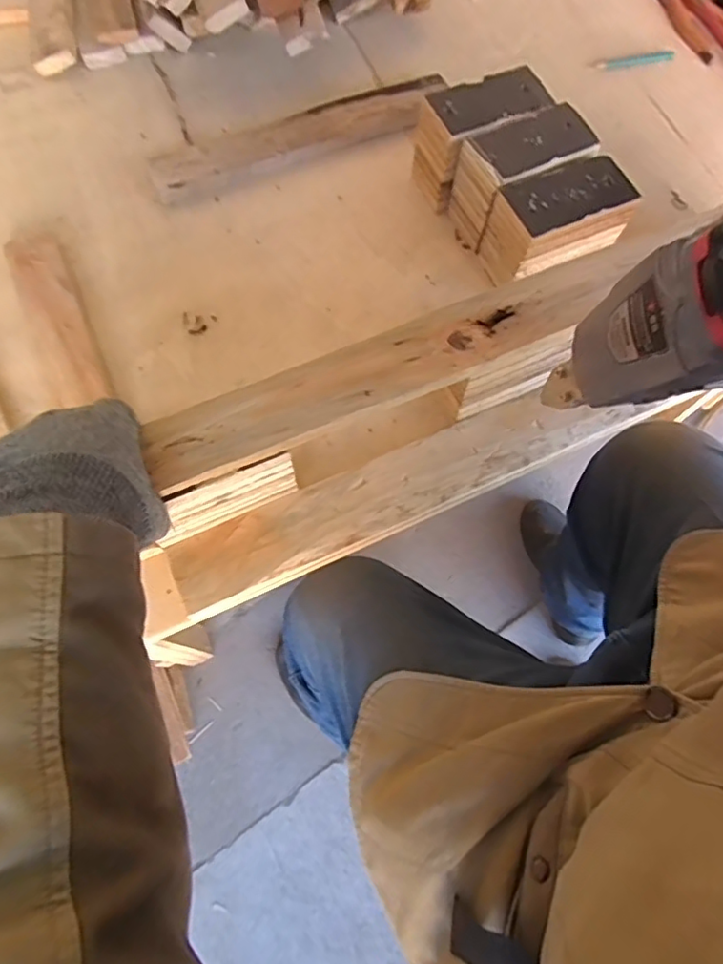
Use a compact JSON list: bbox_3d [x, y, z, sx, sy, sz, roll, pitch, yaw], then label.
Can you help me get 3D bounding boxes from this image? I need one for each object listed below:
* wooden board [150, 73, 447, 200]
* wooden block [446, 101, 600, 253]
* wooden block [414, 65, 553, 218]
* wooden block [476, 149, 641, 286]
[{"bbox_3d":[-0.062,-0.374,0.620,0.330,0.024,0.046,-21,71,-9],"label":"wooden board"},{"bbox_3d":[0.156,-0.297,0.563,0.118,0.087,0.064,-26,72,-11],"label":"wooden block"},{"bbox_3d":[0.120,-0.342,0.575,0.118,0.080,0.072,-22,71,-10],"label":"wooden block"},{"bbox_3d":[0.185,-0.244,0.552,0.120,0.086,0.075,-26,72,-11],"label":"wooden block"}]

